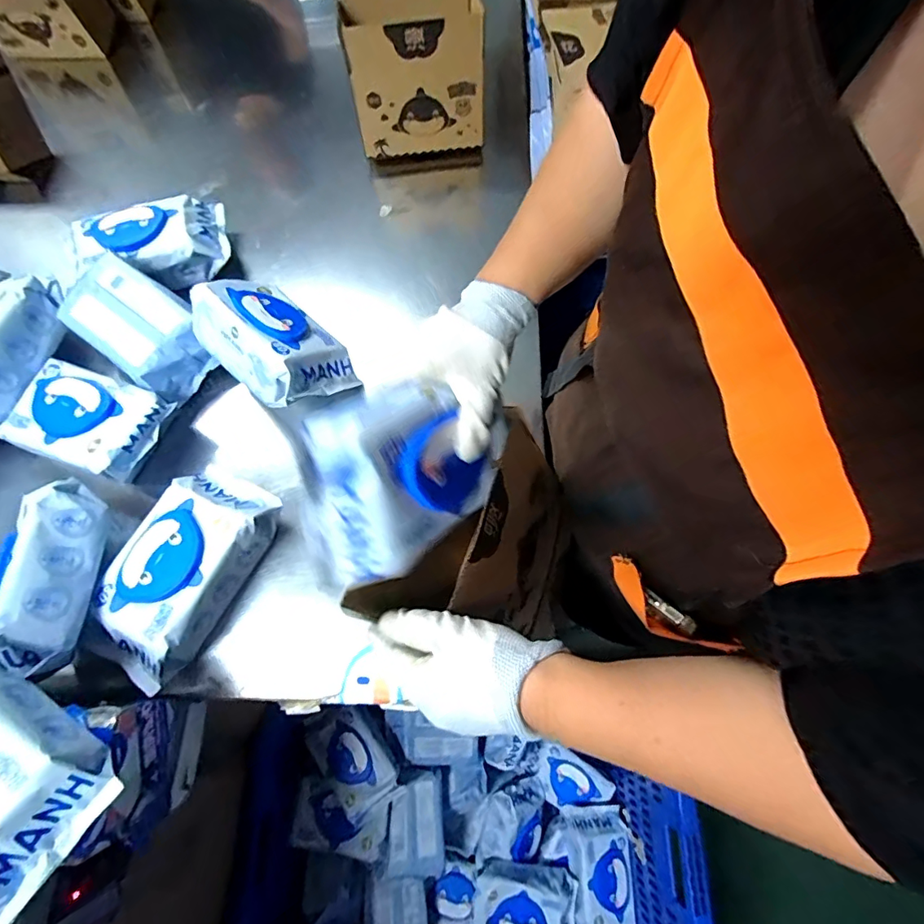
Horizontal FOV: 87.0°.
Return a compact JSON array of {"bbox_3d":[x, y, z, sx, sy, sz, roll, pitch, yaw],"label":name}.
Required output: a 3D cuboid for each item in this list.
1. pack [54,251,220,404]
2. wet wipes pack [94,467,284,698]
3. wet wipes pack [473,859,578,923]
[{"bbox_3d":[-0.410,-0.172,0.622,0.188,0.067,0.111,34,73,13],"label":"pack"},{"bbox_3d":[-0.297,0.114,0.518,0.110,0.064,0.222,28,72,11],"label":"wet wipes pack"},{"bbox_3d":[0.118,0.831,0.905,0.189,0.046,0.121,6,69,3],"label":"wet wipes pack"}]

